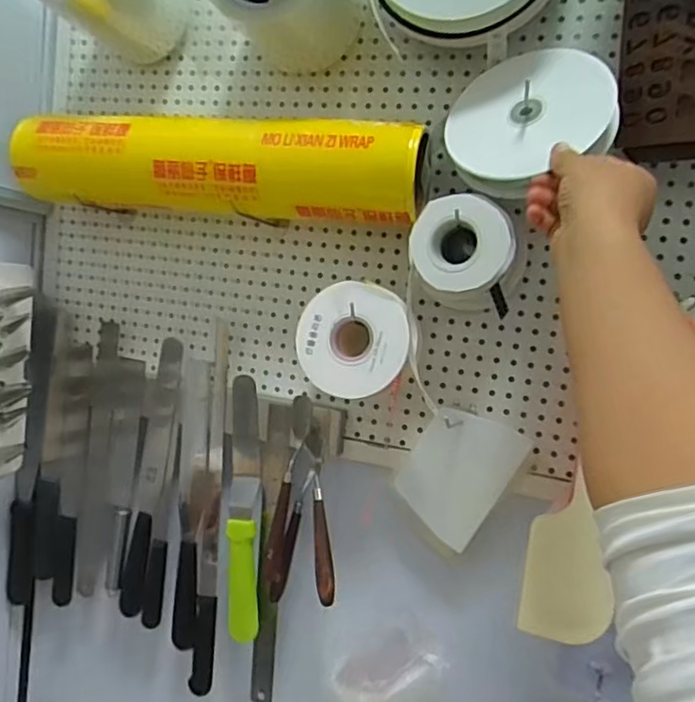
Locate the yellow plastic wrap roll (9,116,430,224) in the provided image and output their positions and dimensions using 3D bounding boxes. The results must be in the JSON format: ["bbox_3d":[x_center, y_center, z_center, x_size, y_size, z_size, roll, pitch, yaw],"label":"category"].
[{"bbox_3d":[-0.127,-0.179,0.609,0.408,0.083,0.092,7,5,14],"label":"yellow plastic wrap roll"}]

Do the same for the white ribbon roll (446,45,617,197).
[{"bbox_3d":[0.150,-0.196,0.521,0.139,0.147,0.018,34,-8,37],"label":"white ribbon roll"}]

